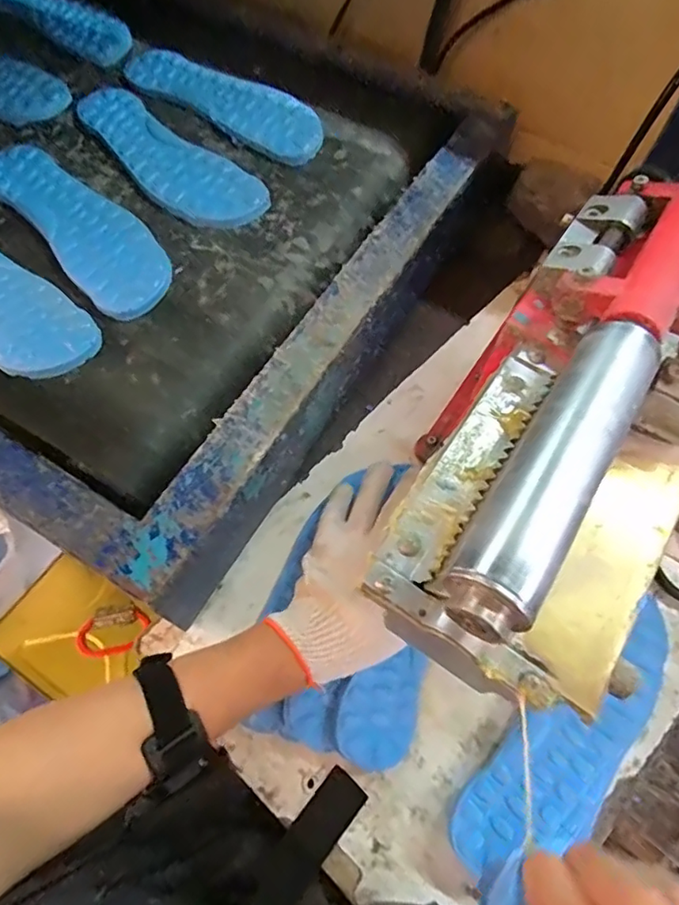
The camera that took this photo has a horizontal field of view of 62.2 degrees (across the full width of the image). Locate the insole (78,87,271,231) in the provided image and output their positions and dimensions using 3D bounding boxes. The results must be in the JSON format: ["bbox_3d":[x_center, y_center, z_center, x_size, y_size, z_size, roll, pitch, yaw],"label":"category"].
[{"bbox_3d":[-0.175,-0.291,0.556,0.245,0.011,0.084,39,70,16],"label":"insole"}]

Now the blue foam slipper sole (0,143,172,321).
[{"bbox_3d":[-0.242,-0.215,0.513,0.078,0.012,0.253,-39,71,-17],"label":"blue foam slipper sole"}]

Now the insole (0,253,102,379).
[{"bbox_3d":[-0.302,-0.143,0.473,0.239,0.006,0.078,40,70,16],"label":"insole"}]

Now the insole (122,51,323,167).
[{"bbox_3d":[-0.123,-0.381,0.601,0.252,0.006,0.084,34,69,14],"label":"insole"}]

